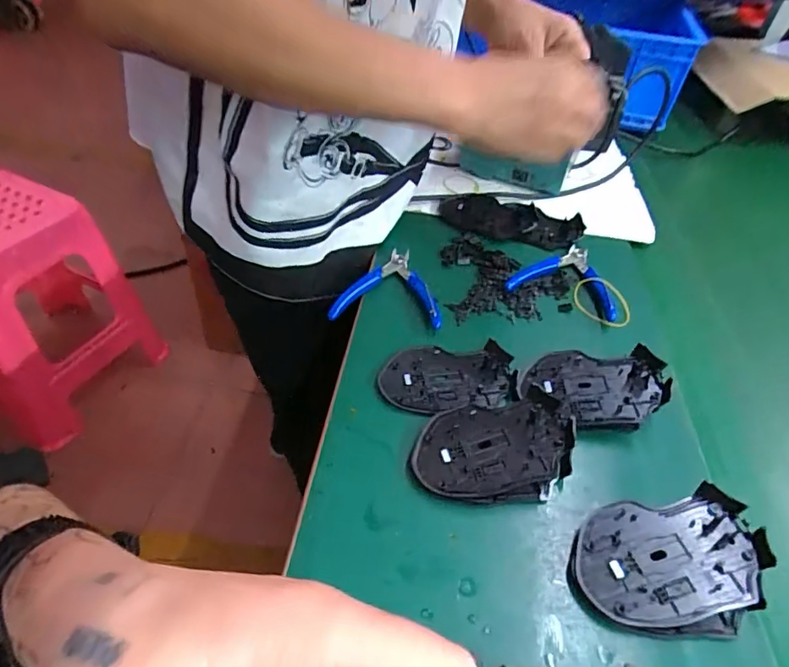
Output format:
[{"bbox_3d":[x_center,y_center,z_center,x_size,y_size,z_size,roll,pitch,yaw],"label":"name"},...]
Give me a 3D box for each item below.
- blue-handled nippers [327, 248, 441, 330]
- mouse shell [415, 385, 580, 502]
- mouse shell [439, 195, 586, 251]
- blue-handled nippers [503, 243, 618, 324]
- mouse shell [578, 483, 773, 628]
[{"bbox_3d":[-0.005,-0.050,0.515,0.105,0.014,0.108,7,45,0],"label":"blue-handled nippers"},{"bbox_3d":[0.072,0.081,0.370,0.109,0.037,0.076,2,45,-6],"label":"mouse shell"},{"bbox_3d":[0.144,-0.143,0.620,0.169,0.020,0.080,13,45,5],"label":"mouse shell"},{"bbox_3d":[0.186,-0.068,0.544,0.109,0.020,0.113,18,46,11],"label":"blue-handled nippers"},{"bbox_3d":[0.173,0.143,0.320,0.113,0.036,0.080,-1,45,-8],"label":"mouse shell"}]

